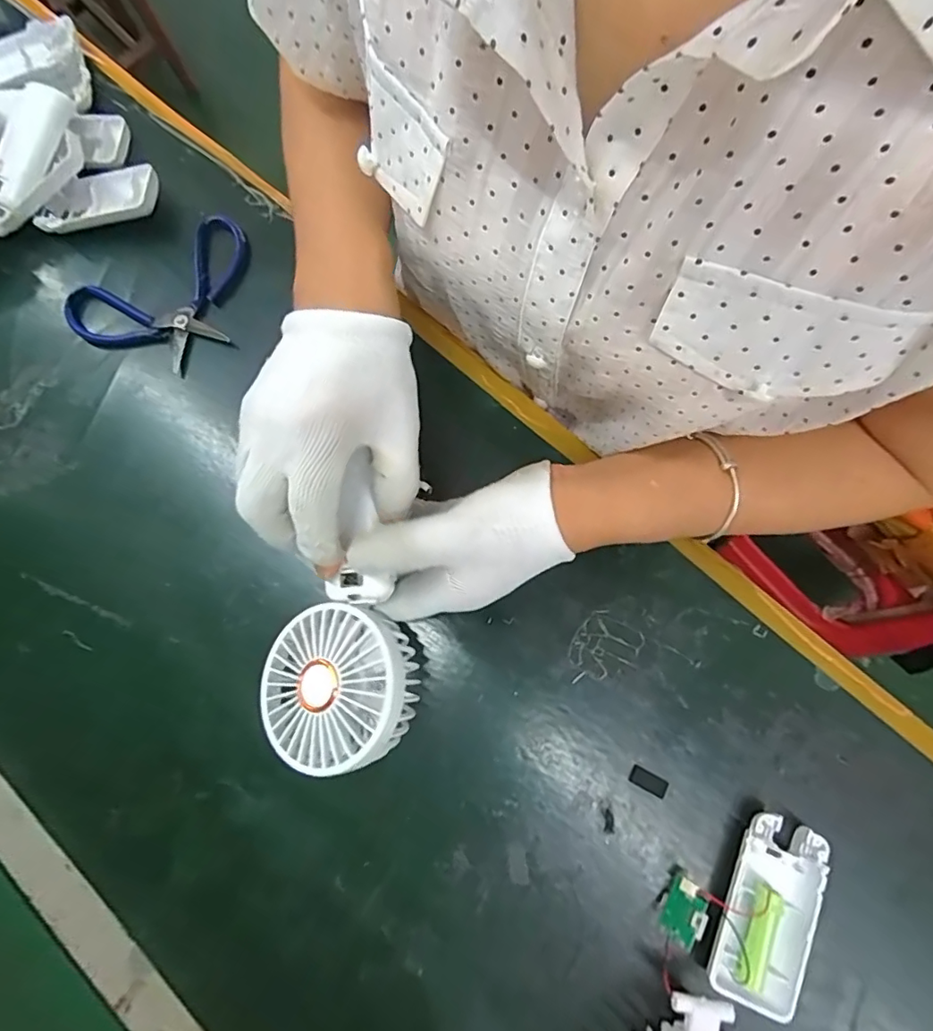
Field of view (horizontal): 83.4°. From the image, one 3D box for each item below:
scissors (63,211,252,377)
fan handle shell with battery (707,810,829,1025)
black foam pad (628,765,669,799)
[{"bbox_3d":[-0.218,-0.158,0.389,0.138,0.010,0.095,-33,79,-6],"label":"scissors"},{"bbox_3d":[0.169,0.221,0.291,0.045,0.020,0.096,22,79,6],"label":"fan handle shell with battery"},{"bbox_3d":[0.110,0.160,0.315,0.022,0.004,0.011,26,79,7],"label":"black foam pad"}]

